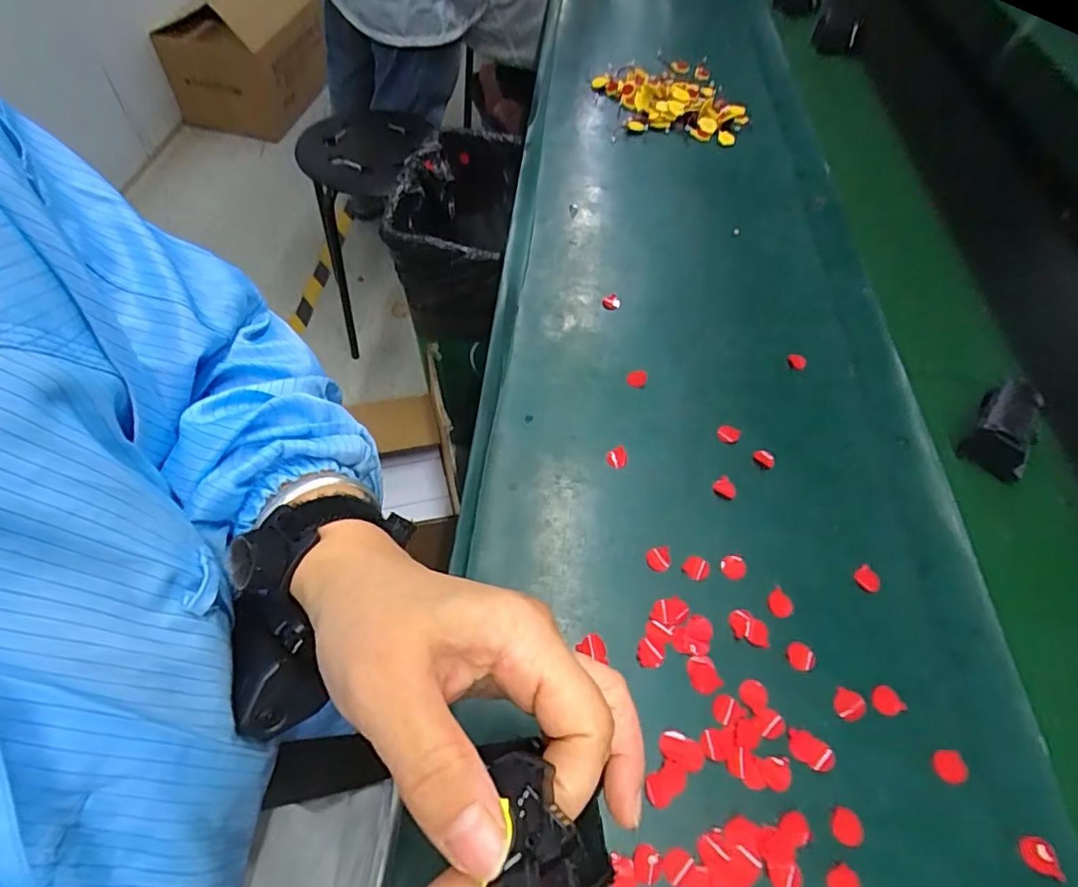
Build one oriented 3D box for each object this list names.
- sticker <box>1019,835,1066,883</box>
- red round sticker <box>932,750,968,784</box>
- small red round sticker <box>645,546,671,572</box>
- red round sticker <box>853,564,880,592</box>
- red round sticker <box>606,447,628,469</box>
[{"bbox_3d":[0.265,0.219,0.291,0.017,0.004,0.019,-11,61,12],"label":"sticker"},{"bbox_3d":[0.231,0.181,0.308,0.019,0.004,0.016,-1,57,-6],"label":"red round sticker"},{"bbox_3d":[0.080,0.077,0.367,0.017,0.004,0.016,1,68,-3],"label":"small red round sticker"},{"bbox_3d":[0.222,0.091,0.371,0.015,0.005,0.017,-28,63,-21],"label":"red round sticker"},{"bbox_3d":[0.058,0.009,0.406,0.015,0.004,0.021,24,58,11],"label":"red round sticker"}]

